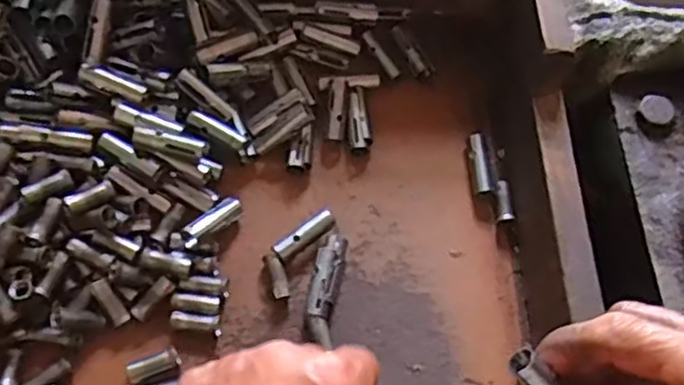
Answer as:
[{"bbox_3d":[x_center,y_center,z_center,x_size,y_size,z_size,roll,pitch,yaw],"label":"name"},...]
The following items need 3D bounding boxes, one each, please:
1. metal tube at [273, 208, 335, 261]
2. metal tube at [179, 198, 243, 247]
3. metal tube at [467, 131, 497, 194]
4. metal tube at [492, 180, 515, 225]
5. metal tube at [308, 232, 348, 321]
[{"bbox_3d":[-0.021,0.023,0.380,0.037,0.007,0.010,-37,70,-18],"label":"metal tube"},{"bbox_3d":[-0.068,0.015,0.375,0.011,0.011,0.043,38,44,16],"label":"metal tube"},{"bbox_3d":[0.082,-0.017,0.407,0.014,0.011,0.036,-2,64,-2],"label":"metal tube"},{"bbox_3d":[0.092,0.005,0.401,0.010,0.008,0.026,-3,64,-3],"label":"metal tube"},{"bbox_3d":[-0.008,0.044,0.371,0.014,0.009,0.045,11,64,4],"label":"metal tube"}]

